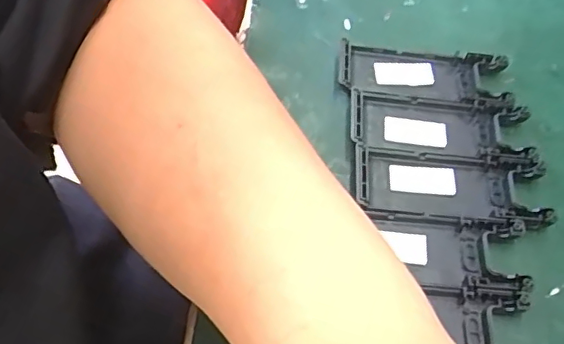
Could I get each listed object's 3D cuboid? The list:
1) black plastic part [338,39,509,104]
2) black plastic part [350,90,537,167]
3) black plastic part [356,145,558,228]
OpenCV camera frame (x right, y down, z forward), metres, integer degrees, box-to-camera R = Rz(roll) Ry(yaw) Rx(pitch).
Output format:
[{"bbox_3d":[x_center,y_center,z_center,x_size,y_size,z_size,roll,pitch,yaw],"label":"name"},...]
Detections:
[{"bbox_3d":[0.085,-0.060,0.343,0.100,0.009,0.039,6,58,0],"label":"black plastic part"},{"bbox_3d":[0.090,-0.025,0.324,0.100,0.012,0.041,8,58,2],"label":"black plastic part"},{"bbox_3d":[0.090,0.008,0.305,0.100,0.013,0.040,8,58,1],"label":"black plastic part"}]

